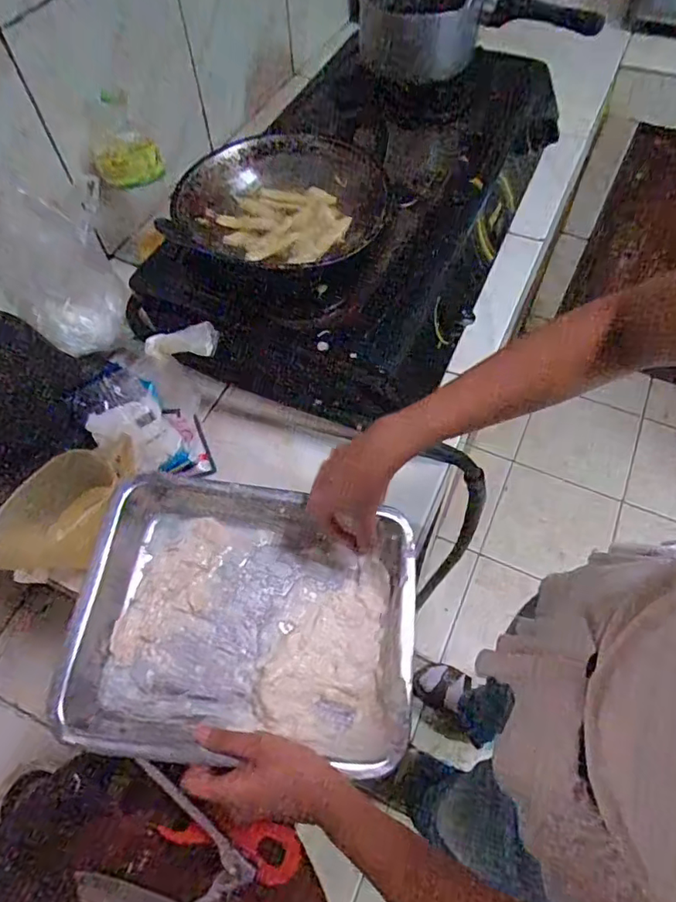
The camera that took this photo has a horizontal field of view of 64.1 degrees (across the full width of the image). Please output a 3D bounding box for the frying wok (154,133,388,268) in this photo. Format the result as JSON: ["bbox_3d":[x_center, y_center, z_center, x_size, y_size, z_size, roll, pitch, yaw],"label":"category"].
[{"bbox_3d":[-0.065,-0.299,0.644,0.223,0.069,0.213,7,59,6],"label":"frying wok"}]

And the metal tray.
[{"bbox_3d":[-0.084,0.155,0.509,0.303,0.079,0.234,4,59,4],"label":"metal tray"}]

